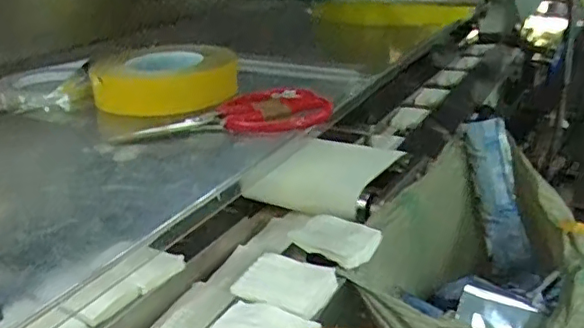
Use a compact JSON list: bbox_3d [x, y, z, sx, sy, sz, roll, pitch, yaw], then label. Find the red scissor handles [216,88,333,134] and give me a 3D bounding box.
[{"bbox_3d":[-0.014,-0.050,0.532,0.097,0.017,0.088,1,23,9],"label":"red scissor handles"}]

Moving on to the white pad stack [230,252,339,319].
[{"bbox_3d":[-0.008,0.135,0.665,0.109,0.010,0.069,13,53,29],"label":"white pad stack"}]

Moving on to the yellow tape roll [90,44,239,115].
[{"bbox_3d":[-0.123,-0.093,0.613,0.131,0.045,0.131,-2,22,1],"label":"yellow tape roll"}]

